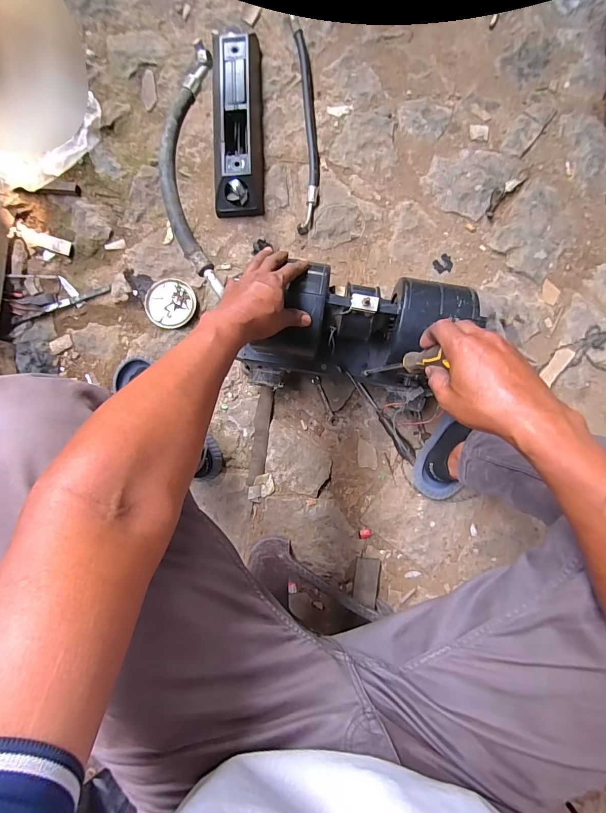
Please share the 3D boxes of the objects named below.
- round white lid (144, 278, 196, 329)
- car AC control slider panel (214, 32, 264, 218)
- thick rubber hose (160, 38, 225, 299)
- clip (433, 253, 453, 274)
[{"bbox_3d":[-0.285,-0.222,0.809,0.108,0.023,0.103,0,88,2],"label":"round white lid"},{"bbox_3d":[-0.142,-0.611,0.805,0.105,0.068,0.378,-1,88,2],"label":"car AC control slider panel"},{"bbox_3d":[-0.167,-0.381,0.560,0.075,0.092,0.438,-6,87,2],"label":"thick rubber hose"},{"bbox_3d":[0.305,-0.306,0.816,0.039,0.005,0.038,-37,87,0],"label":"clip"}]

